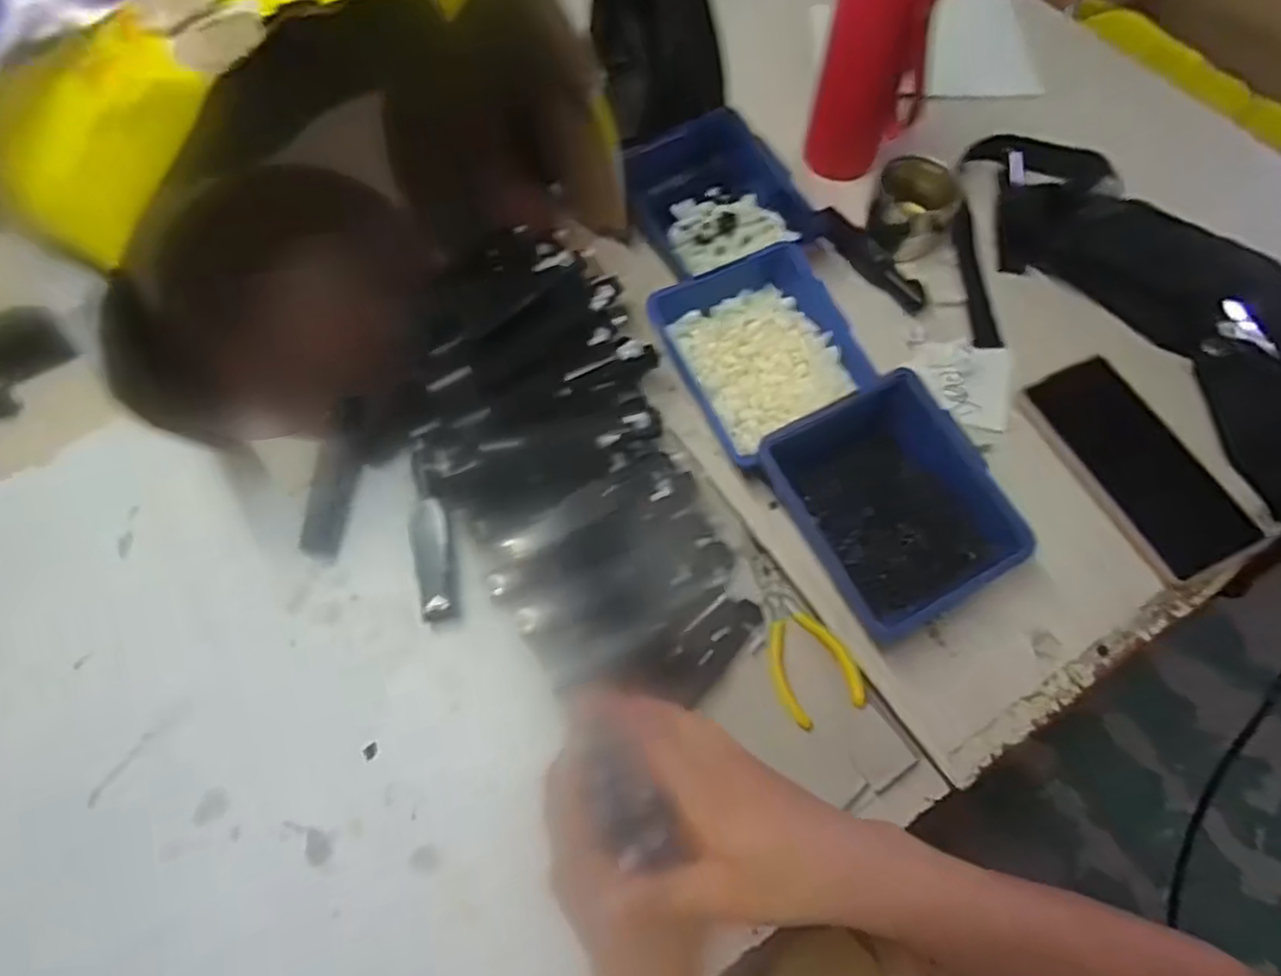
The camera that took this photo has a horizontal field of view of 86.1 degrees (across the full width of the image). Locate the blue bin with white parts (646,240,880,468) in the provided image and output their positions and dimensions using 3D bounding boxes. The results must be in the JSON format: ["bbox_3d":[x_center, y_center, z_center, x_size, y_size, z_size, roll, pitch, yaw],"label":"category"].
[{"bbox_3d":[0.086,-0.093,0.486,0.122,0.048,0.142,-26,67,-9],"label":"blue bin with white parts"}]

